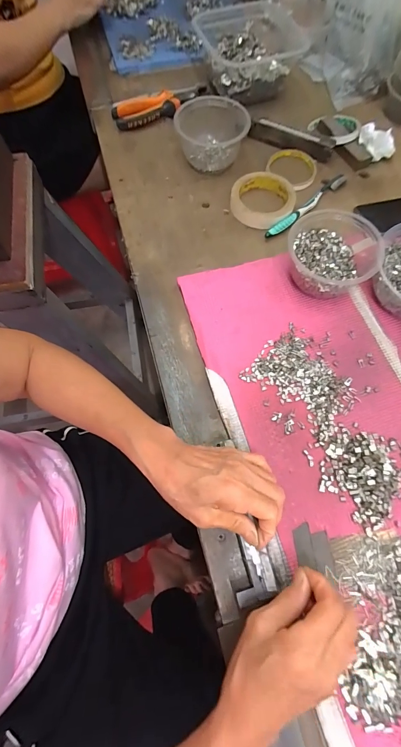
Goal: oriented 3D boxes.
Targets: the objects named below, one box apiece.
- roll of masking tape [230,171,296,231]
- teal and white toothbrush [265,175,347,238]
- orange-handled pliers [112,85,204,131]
[{"bbox_3d":[0.099,-0.273,0.501,0.092,0.020,0.098,0,69,0],"label":"roll of masking tape"},{"bbox_3d":[0.167,-0.264,0.504,0.178,0.017,0.019,-41,75,-15],"label":"teal and white toothbrush"},{"bbox_3d":[-0.068,-0.484,0.576,0.178,0.026,0.070,-20,70,-8],"label":"orange-handled pliers"}]

